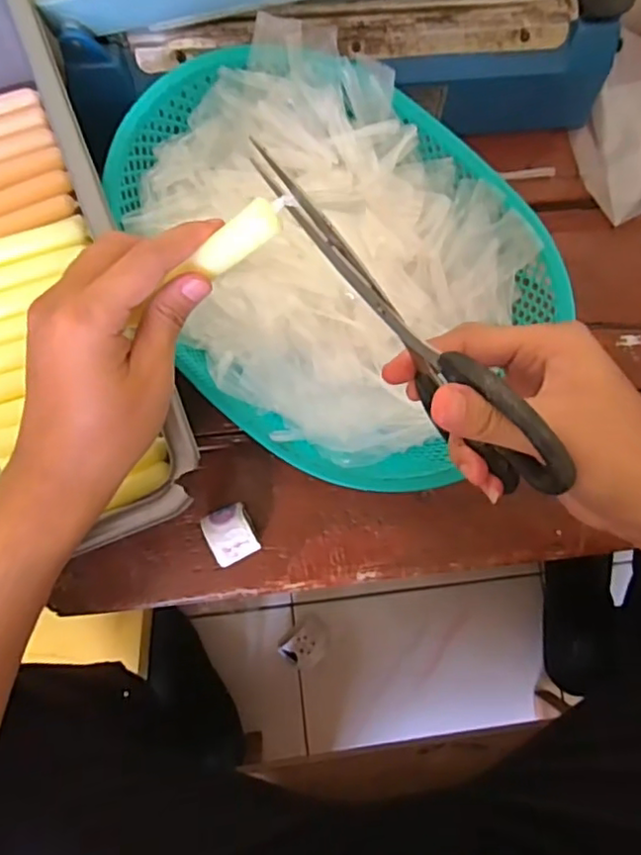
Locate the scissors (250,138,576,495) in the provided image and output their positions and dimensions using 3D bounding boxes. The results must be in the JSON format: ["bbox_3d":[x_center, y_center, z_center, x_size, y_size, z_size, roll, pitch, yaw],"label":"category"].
[{"bbox_3d":[0.034,-0.043,0.278,0.016,0.060,0.186,-38,76,-7],"label":"scissors"}]

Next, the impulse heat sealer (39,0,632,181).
[{"bbox_3d":[0.024,-0.272,0.408,0.393,0.197,0.090,-6,81,-3],"label":"impulse heat sealer"}]

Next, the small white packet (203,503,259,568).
[{"bbox_3d":[-0.063,0.076,0.442,0.031,0.028,0.038,-24,83,-6],"label":"small white packet"}]

